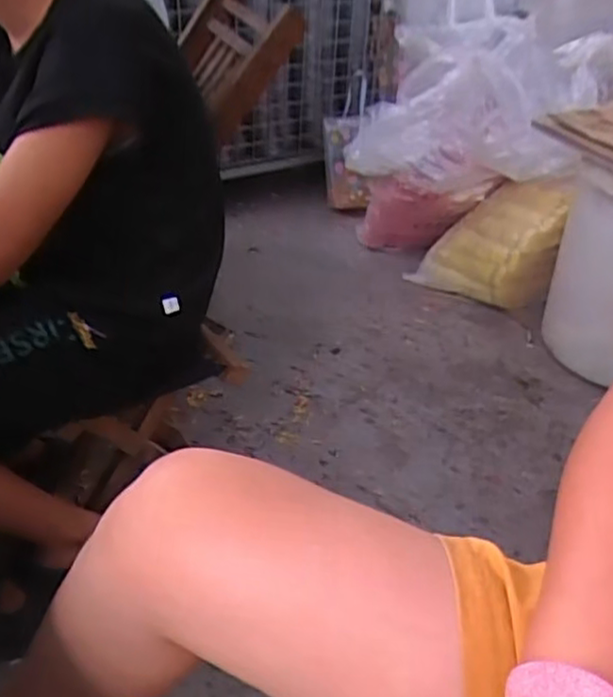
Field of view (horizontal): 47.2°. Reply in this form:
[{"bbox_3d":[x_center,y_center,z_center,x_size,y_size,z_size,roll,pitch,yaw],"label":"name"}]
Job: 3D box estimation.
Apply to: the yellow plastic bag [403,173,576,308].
[{"bbox_3d":[0.402,-0.242,1.562,0.298,0.301,0.128,26,42,28],"label":"yellow plastic bag"}]

